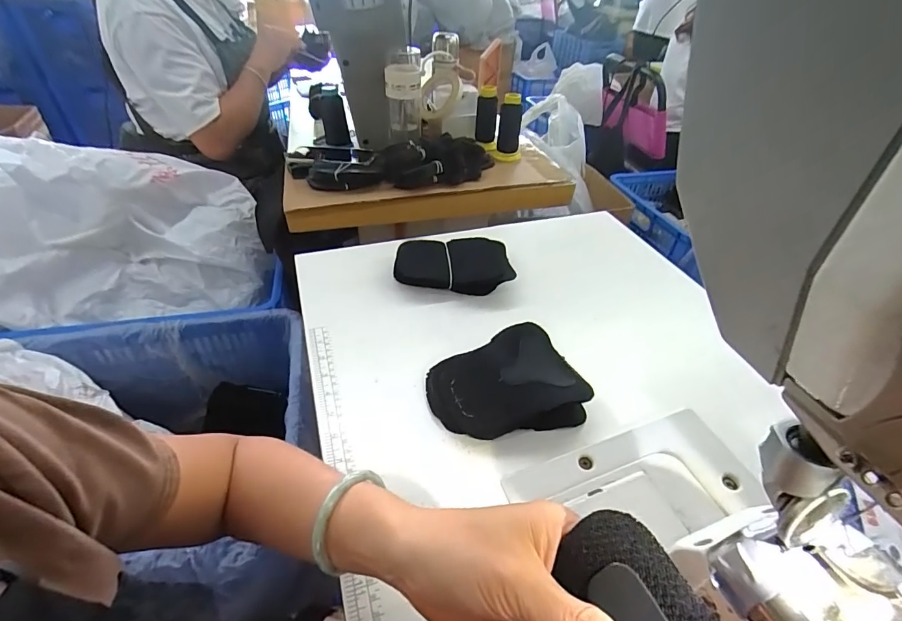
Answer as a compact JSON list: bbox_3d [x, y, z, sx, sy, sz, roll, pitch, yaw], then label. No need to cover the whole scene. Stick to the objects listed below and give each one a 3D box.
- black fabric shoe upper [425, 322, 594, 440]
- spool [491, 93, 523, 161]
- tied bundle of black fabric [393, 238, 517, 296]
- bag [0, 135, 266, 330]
[{"bbox_3d":[0.053,0.073,0.421,0.140,0.042,0.113,-16,44,-21],"label":"black fabric shoe upper"},{"bbox_3d":[0.119,-0.371,0.856,0.055,0.123,0.052,0,41,-3],"label":"spool"},{"bbox_3d":[0.002,-0.059,0.571,0.150,0.037,0.096,-3,41,-8],"label":"tied bundle of black fabric"},{"bbox_3d":[-0.693,-0.168,0.833,0.570,0.288,0.330,-10,42,-15],"label":"bag"}]

